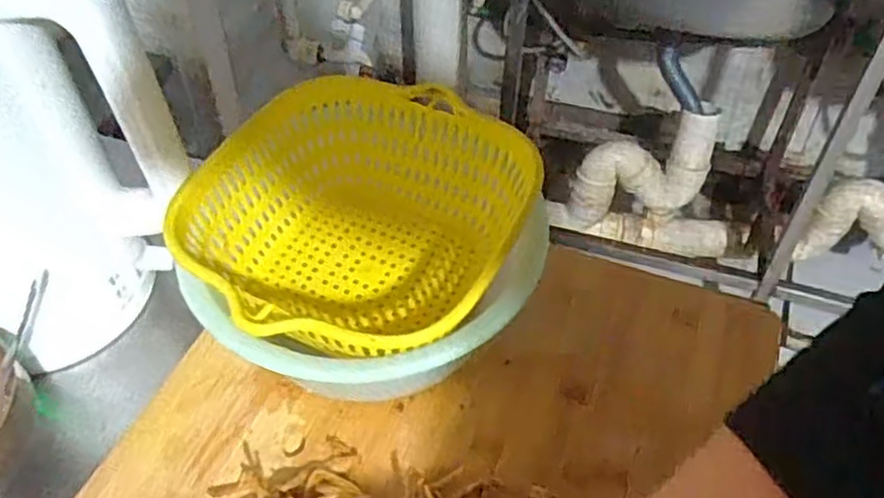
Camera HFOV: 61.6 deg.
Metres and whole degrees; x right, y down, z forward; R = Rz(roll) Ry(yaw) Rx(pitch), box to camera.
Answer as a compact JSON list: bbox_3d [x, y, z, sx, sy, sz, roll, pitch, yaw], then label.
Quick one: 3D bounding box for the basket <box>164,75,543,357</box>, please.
[{"bbox_3d":[-0.050,-0.010,0.466,0.187,0.081,0.201,25,52,20],"label":"basket"}]

